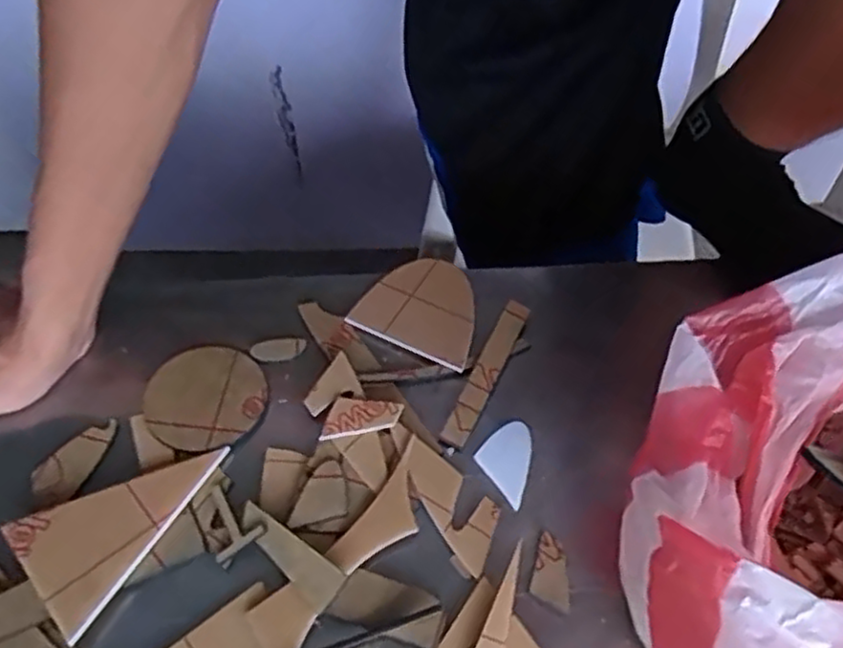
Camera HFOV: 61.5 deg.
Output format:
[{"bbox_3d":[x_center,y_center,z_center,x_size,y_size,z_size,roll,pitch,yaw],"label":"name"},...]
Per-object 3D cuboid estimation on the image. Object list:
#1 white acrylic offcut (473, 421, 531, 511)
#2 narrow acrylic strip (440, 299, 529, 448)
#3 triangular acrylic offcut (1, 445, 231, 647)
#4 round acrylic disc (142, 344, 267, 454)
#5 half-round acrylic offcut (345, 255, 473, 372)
[{"bbox_3d":[0.049,0.077,0.409,0.031,0.004,0.046,21,57,12],"label":"white acrylic offcut"},{"bbox_3d":[0.041,0.028,0.439,0.016,0.005,0.105,30,63,0],"label":"narrow acrylic strip"},{"bbox_3d":[-0.152,0.103,0.376,0.107,0.005,0.066,-34,61,-27],"label":"triangular acrylic offcut"},{"bbox_3d":[-0.129,0.044,0.426,0.069,0.005,0.069,1,55,-2],"label":"round acrylic disc"},{"bbox_3d":[0.004,-0.014,0.469,0.078,0.004,0.075,25,58,15],"label":"half-round acrylic offcut"}]

